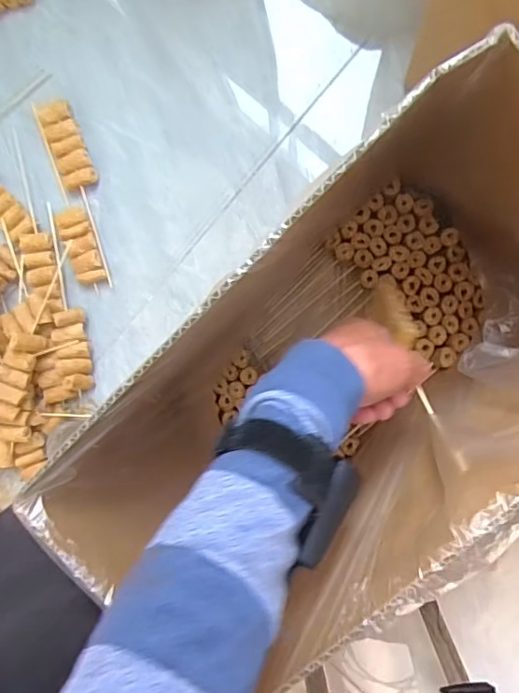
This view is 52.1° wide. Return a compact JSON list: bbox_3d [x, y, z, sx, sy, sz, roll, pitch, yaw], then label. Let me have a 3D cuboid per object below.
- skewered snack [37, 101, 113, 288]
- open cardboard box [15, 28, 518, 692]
[{"bbox_3d":[-0.206,-0.181,0.625,0.040,0.017,0.212,-20,92,8],"label":"skewered snack"},{"bbox_3d":[0.068,0.027,0.430,0.223,0.281,0.360,41,98,2],"label":"open cardboard box"}]

